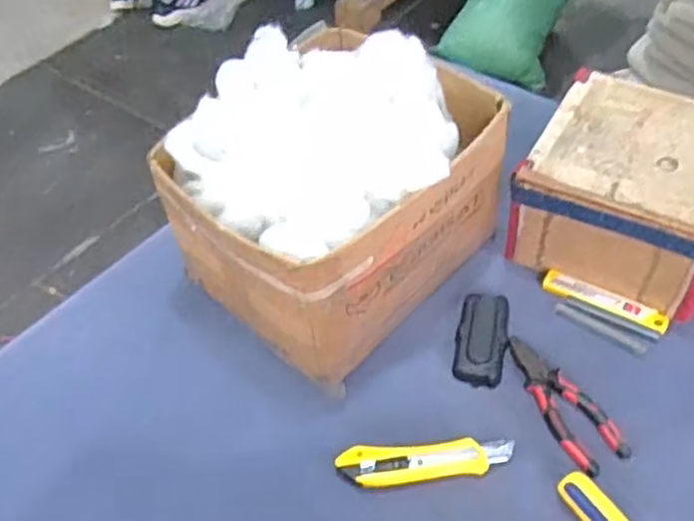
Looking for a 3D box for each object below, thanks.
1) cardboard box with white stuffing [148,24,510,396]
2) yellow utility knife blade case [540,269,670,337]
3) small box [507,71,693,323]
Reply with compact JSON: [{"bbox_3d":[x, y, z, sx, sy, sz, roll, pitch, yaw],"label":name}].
[{"bbox_3d":[-0.019,-0.076,0.764,0.275,0.226,0.304,28,56,27],"label":"cardboard box with white stuffing"},{"bbox_3d":[0.281,0.043,0.774,0.134,0.005,0.032,25,55,25],"label":"yellow utility knife blade case"},{"bbox_3d":[0.317,-0.075,0.794,0.211,0.122,0.225,22,54,23],"label":"small box"}]

